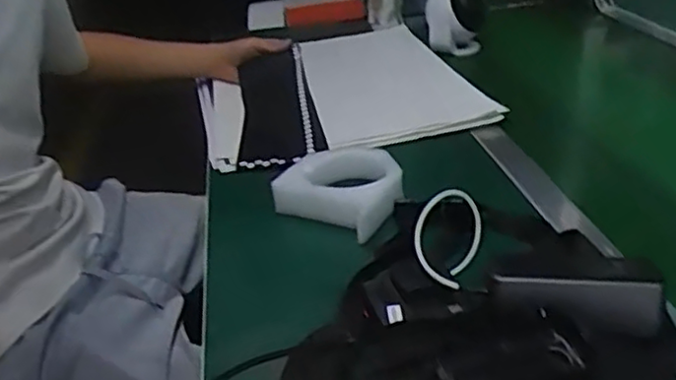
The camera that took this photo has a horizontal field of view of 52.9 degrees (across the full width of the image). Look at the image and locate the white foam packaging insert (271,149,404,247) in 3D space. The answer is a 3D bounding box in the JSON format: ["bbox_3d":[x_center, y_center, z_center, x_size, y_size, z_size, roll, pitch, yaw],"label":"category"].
[{"bbox_3d":[0.001,-0.001,0.750,0.138,0.058,0.136,-1,29,7],"label":"white foam packaging insert"}]

